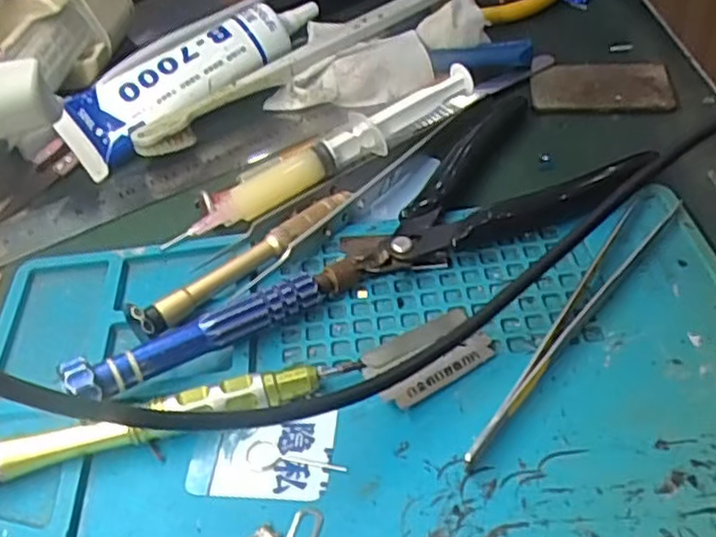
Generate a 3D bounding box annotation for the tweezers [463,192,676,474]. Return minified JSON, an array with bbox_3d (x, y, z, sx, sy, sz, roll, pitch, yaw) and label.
[{"bbox_3d":[0.072,0.014,0.226,0.015,0.008,0.128,24,52,28],"label":"tweezers"}]

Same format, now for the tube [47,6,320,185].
[{"bbox_3d":[-0.074,-0.091,0.333,0.134,0.035,0.047,-29,48,-21],"label":"tube"}]

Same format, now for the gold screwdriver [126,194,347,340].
[{"bbox_3d":[-0.038,-0.005,0.245,0.011,0.009,0.092,32,56,33],"label":"gold screwdriver"}]

